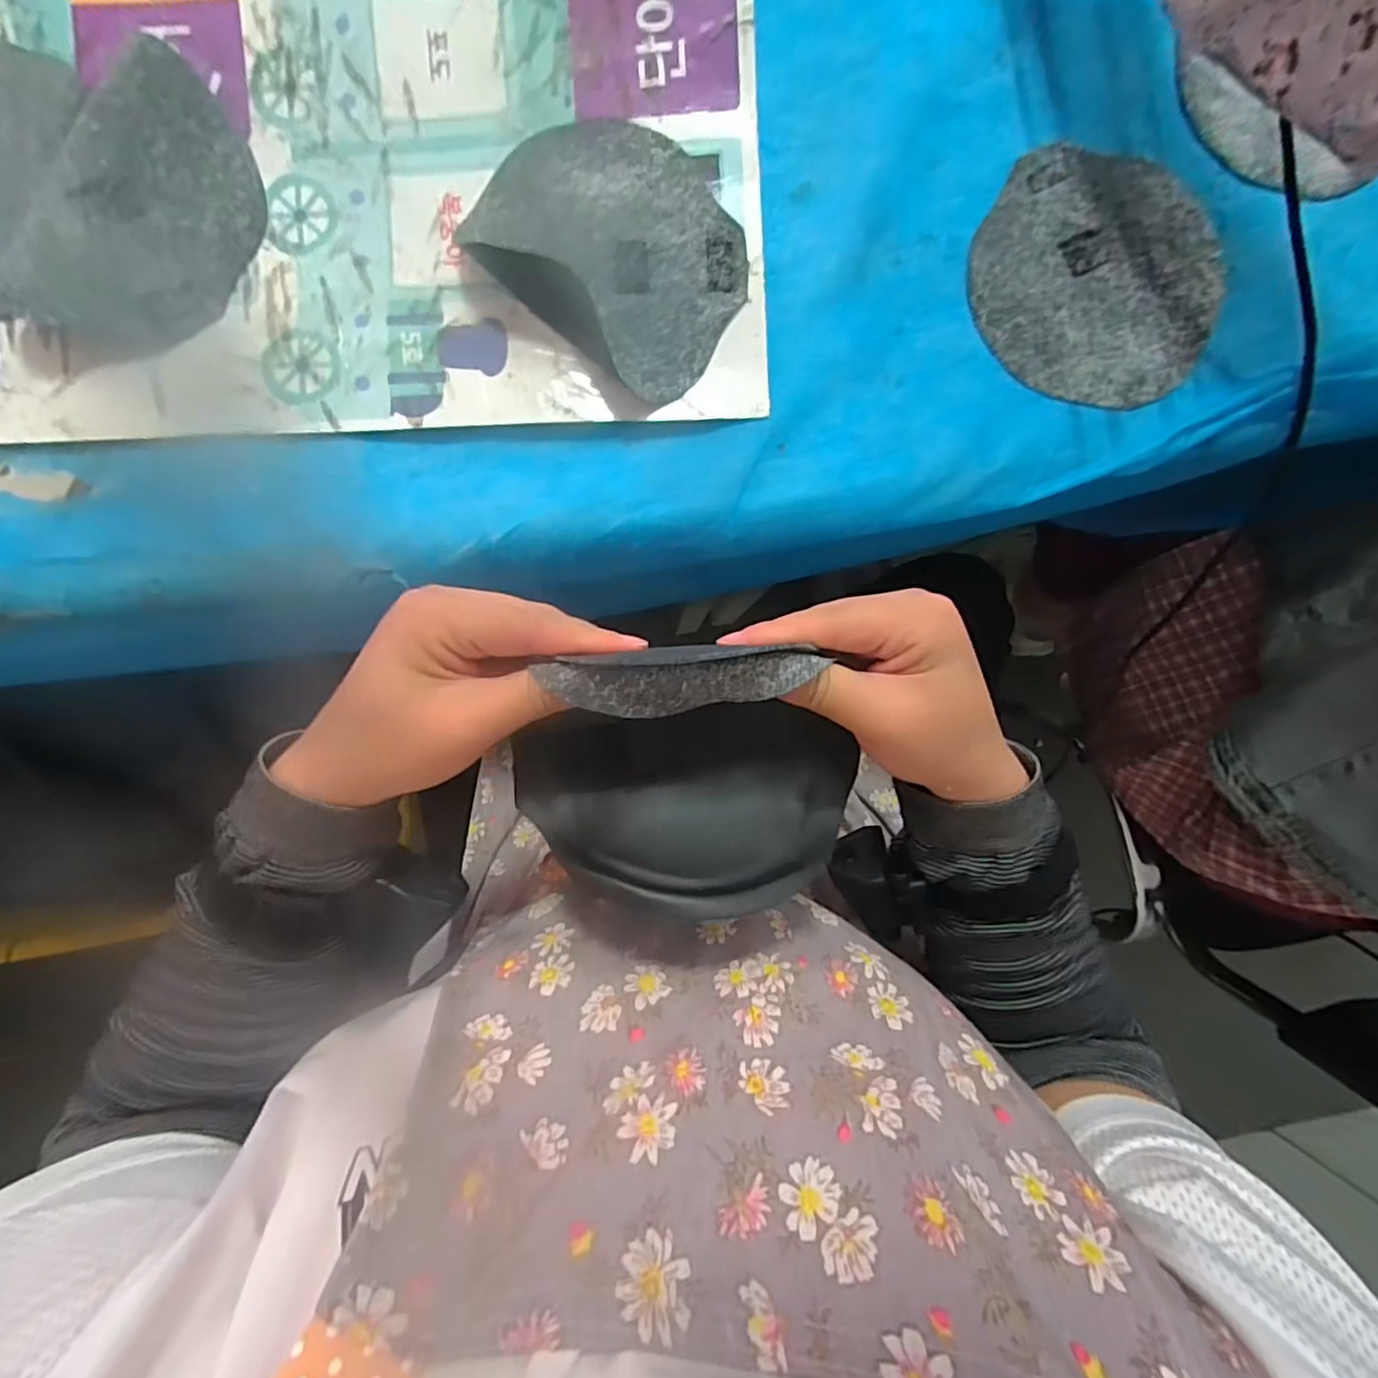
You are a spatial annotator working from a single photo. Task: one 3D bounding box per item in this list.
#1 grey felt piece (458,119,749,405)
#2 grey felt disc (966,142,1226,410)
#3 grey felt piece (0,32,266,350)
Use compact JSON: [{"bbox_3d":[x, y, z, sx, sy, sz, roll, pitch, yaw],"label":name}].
[{"bbox_3d":[-0.038,-0.235,0.330,0.143,0.027,0.112,34,87,-1],"label":"grey felt piece"},{"bbox_3d":[0.234,-0.234,0.361,0.144,0.006,0.137,0,88,-3],"label":"grey felt disc"},{"bbox_3d":[-0.340,-0.260,0.317,0.218,0.027,0.142,11,87,-2],"label":"grey felt piece"}]

